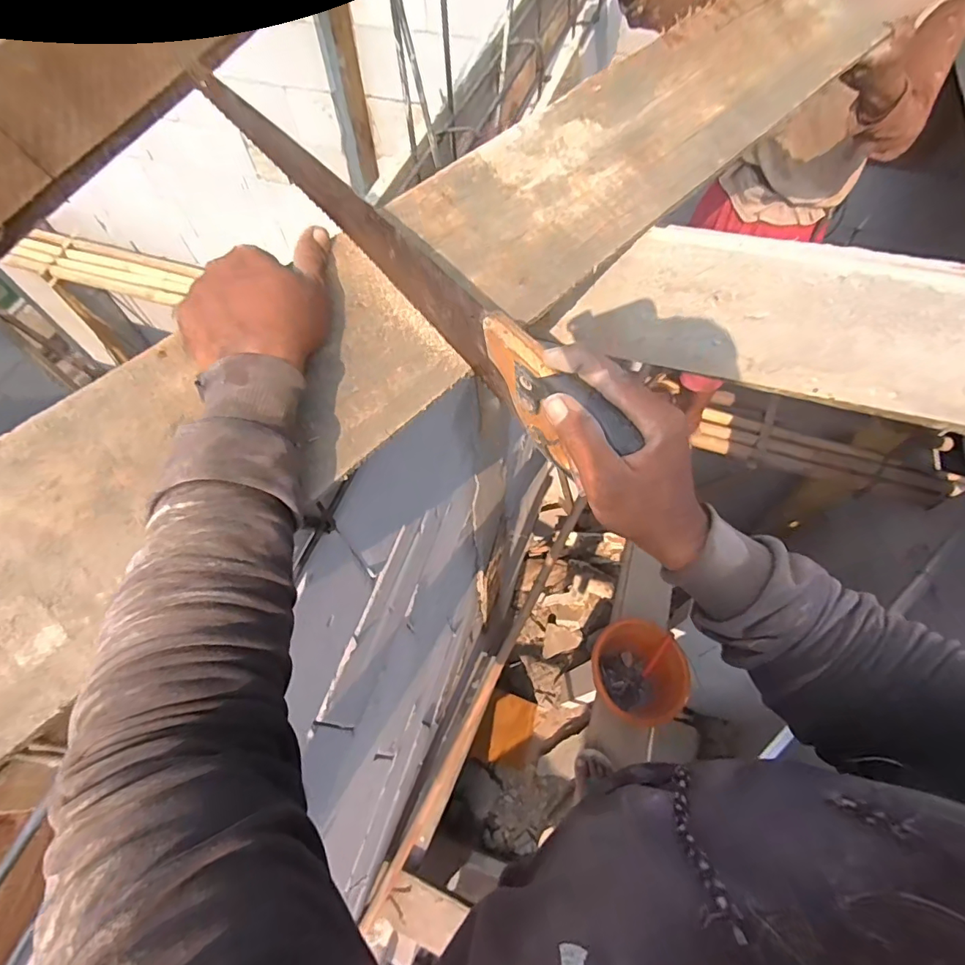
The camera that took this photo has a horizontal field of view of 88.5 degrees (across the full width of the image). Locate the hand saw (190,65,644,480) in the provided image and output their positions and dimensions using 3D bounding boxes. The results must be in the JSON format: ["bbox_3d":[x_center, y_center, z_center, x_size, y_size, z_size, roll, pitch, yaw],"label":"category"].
[{"bbox_3d":[-0.060,-0.162,0.396,0.022,0.100,0.425,-42,80,-19],"label":"hand saw"}]

